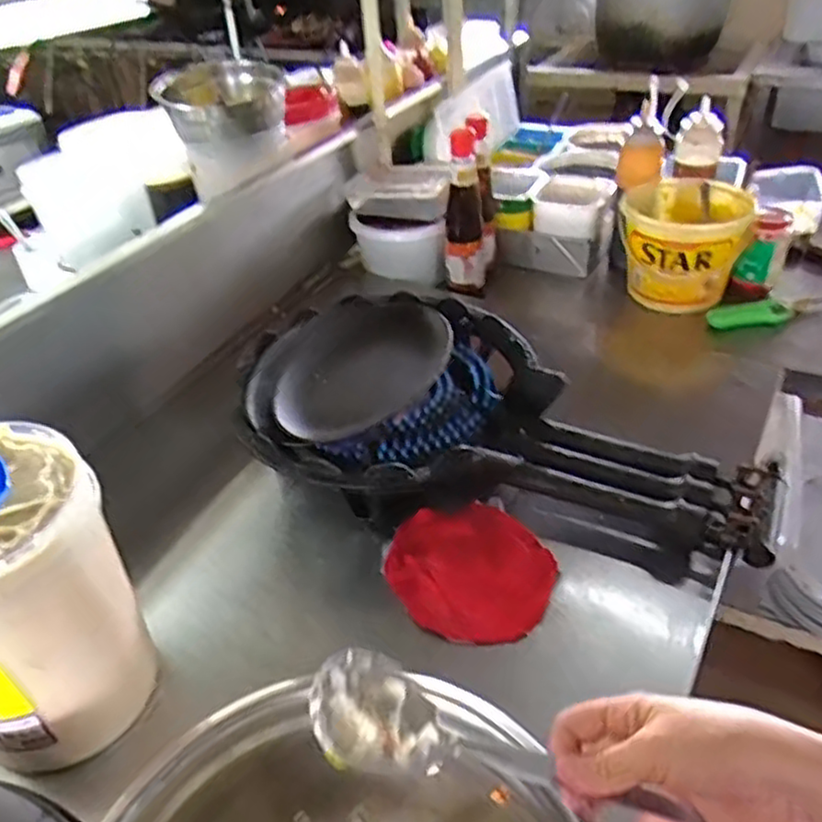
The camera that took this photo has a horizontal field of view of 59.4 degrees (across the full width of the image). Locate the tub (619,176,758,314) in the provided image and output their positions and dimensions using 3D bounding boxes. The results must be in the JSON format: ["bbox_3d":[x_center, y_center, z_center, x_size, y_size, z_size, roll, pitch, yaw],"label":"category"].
[{"bbox_3d":[0.405,-0.250,1.084,0.180,0.133,0.184,15,42,23],"label":"tub"}]

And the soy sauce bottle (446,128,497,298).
[{"bbox_3d":[0.086,-0.292,1.088,0.069,0.238,0.059,2,38,7],"label":"soy sauce bottle"}]

